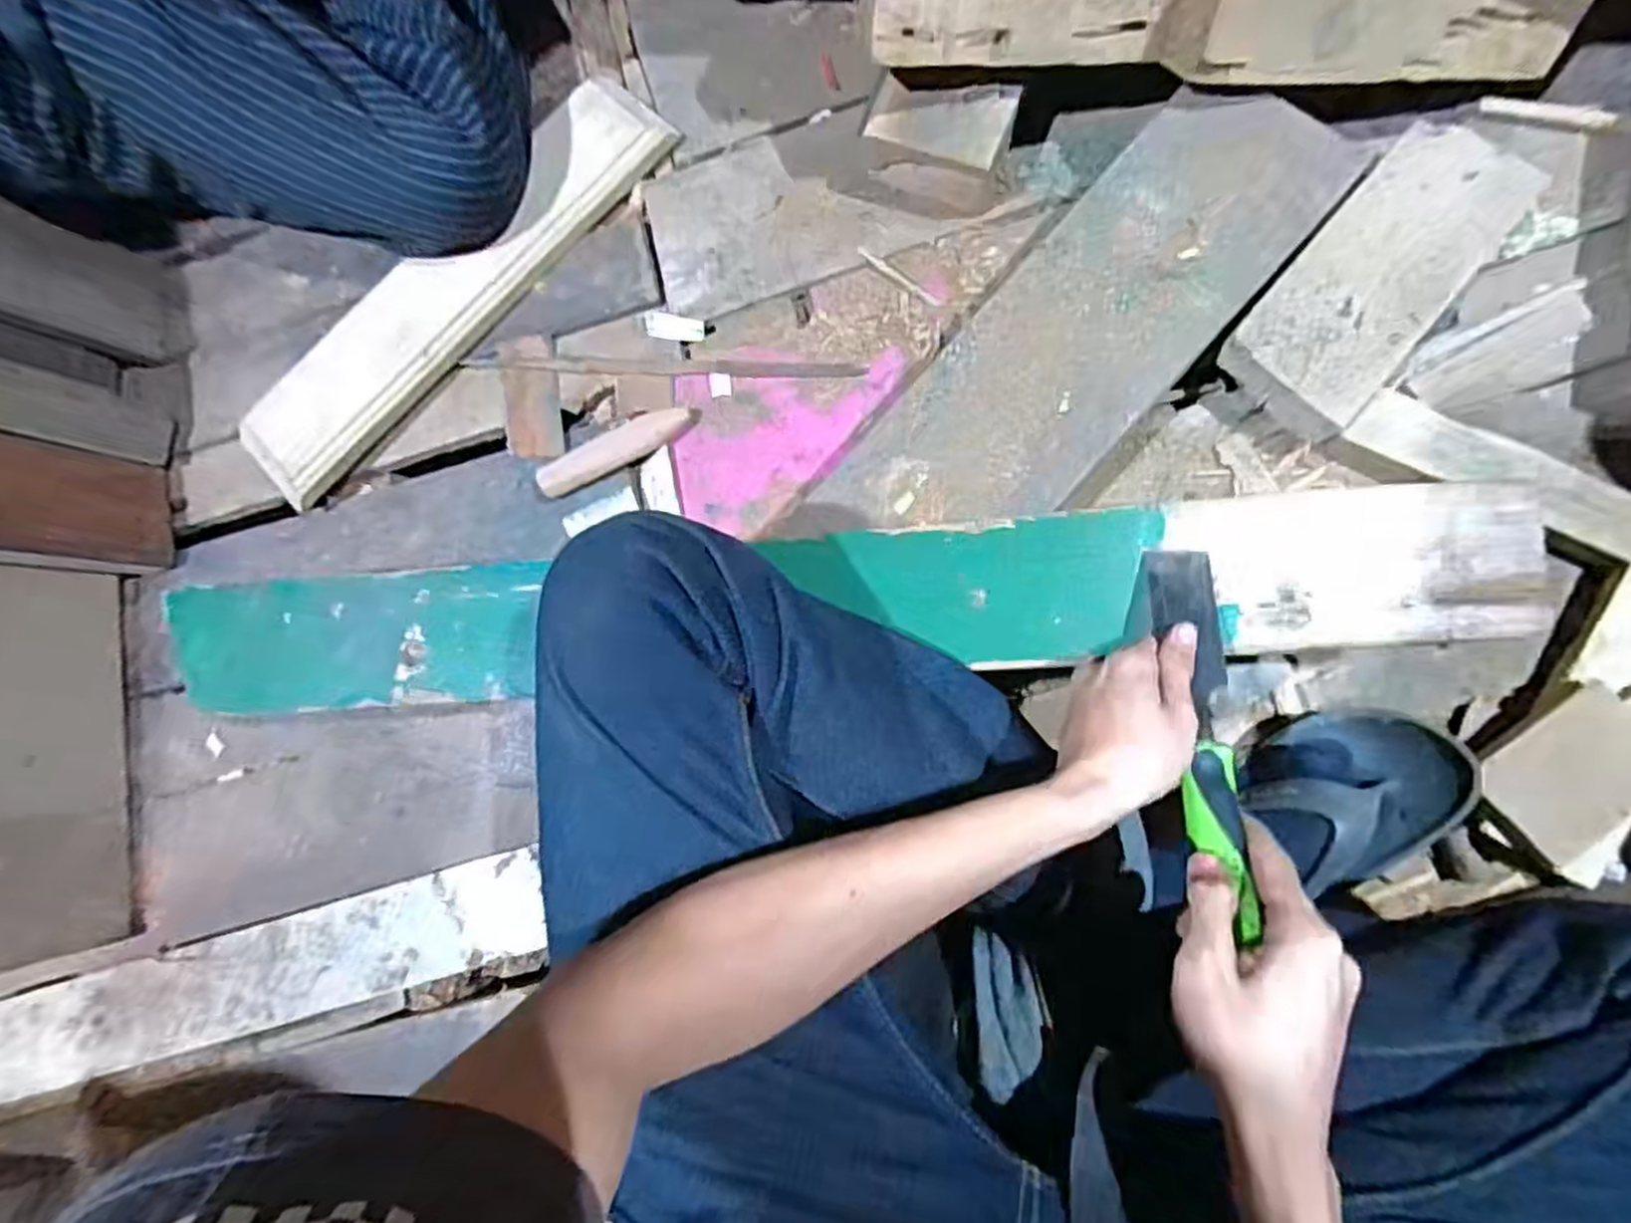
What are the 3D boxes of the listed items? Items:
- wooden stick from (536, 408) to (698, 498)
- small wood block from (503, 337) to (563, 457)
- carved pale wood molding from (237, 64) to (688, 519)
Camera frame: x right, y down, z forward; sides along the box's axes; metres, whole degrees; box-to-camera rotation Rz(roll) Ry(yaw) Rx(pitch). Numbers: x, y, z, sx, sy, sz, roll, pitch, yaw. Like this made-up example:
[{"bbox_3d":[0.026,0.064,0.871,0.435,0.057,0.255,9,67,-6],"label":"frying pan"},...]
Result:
[{"bbox_3d":[-0.176,-0.144,0.665,0.149,0.026,0.033,-26,81,4],"label":"wooden stick"},{"bbox_3d":[-0.261,-0.198,0.687,0.049,0.012,0.107,-5,83,7],"label":"small wood block"},{"bbox_3d":[-0.331,-0.301,0.691,0.477,0.042,0.097,-45,81,1],"label":"carved pale wood molding"}]

